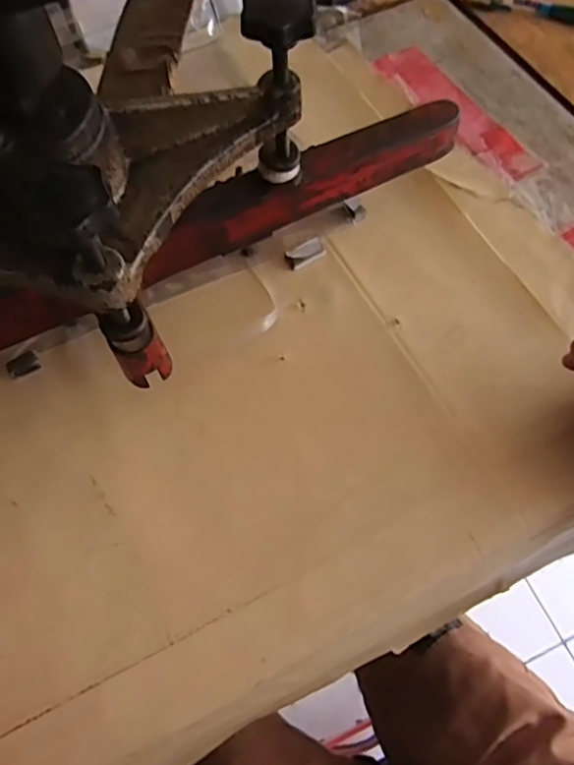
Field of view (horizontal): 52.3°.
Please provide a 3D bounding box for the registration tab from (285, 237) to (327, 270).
[{"bbox_3d":[0.012,-0.086,0.390,0.026,0.006,0.014,-27,66,-11],"label":"registration tab"}]

